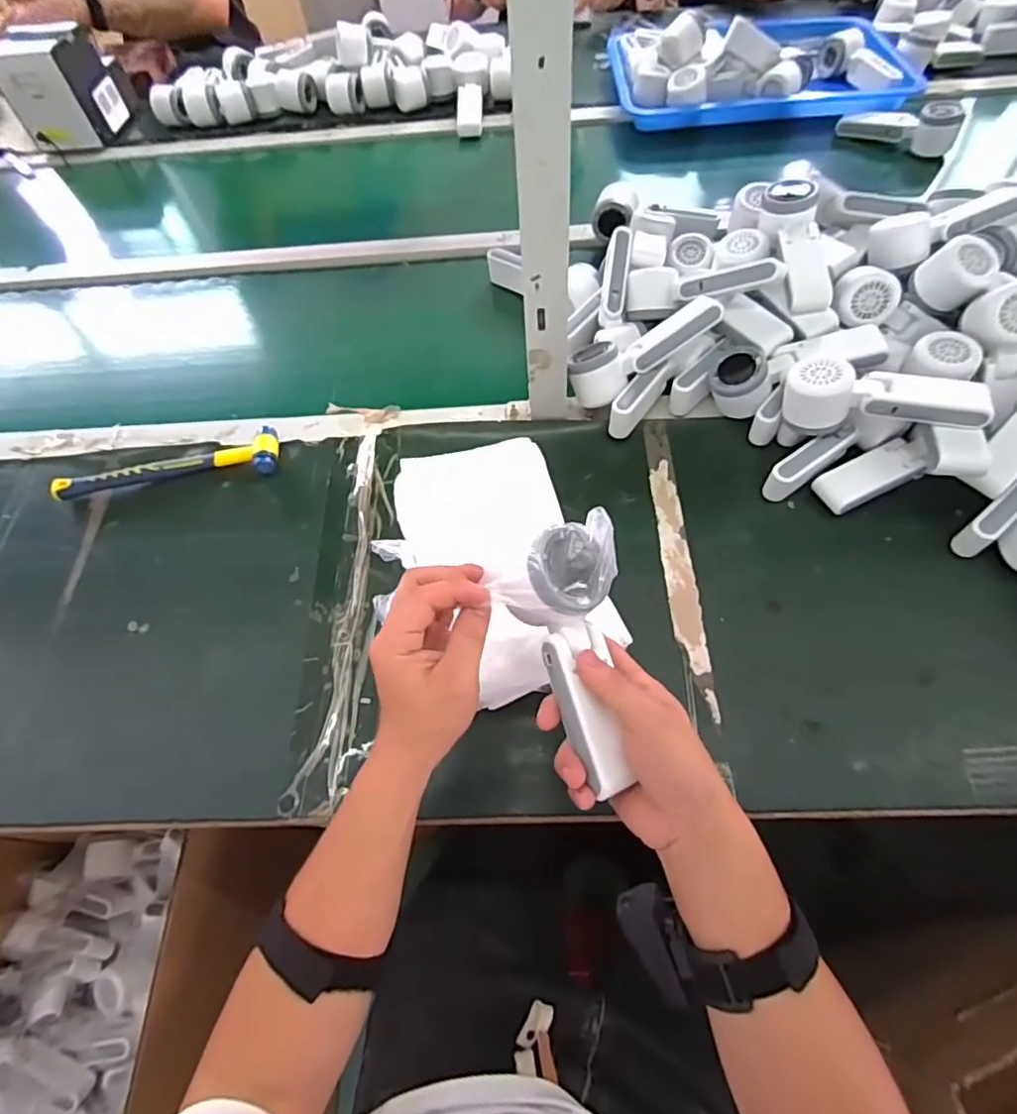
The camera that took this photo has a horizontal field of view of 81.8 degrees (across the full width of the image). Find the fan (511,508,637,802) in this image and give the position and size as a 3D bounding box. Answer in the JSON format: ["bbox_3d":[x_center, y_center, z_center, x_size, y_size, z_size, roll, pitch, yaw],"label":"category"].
[{"bbox_3d":[0.043,0.058,0.373,0.062,0.042,0.172,-5,85,1],"label":"fan"}]

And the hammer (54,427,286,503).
[{"bbox_3d":[-0.384,-0.108,0.666,0.245,0.025,0.058,-7,61,0],"label":"hammer"}]

